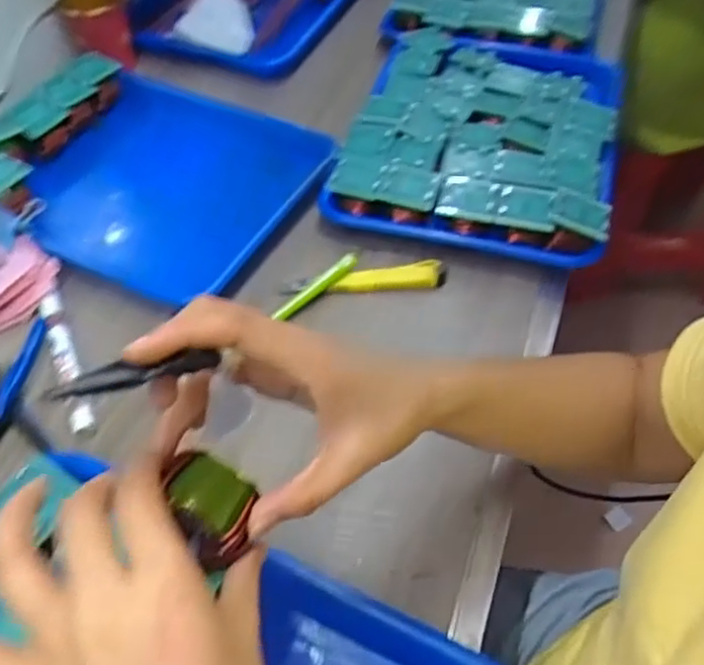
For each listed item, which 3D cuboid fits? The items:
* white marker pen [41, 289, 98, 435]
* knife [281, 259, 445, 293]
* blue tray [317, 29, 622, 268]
[{"bbox_3d":[-0.212,0.020,0.496,0.018,0.014,0.137,-22,54,-16],"label":"white marker pen"},{"bbox_3d":[0.010,-0.043,0.556,0.132,0.021,0.017,-4,51,-3],"label":"knife"},{"bbox_3d":[0.132,-0.205,0.651,0.238,0.038,0.330,14,52,11],"label":"blue tray"}]

